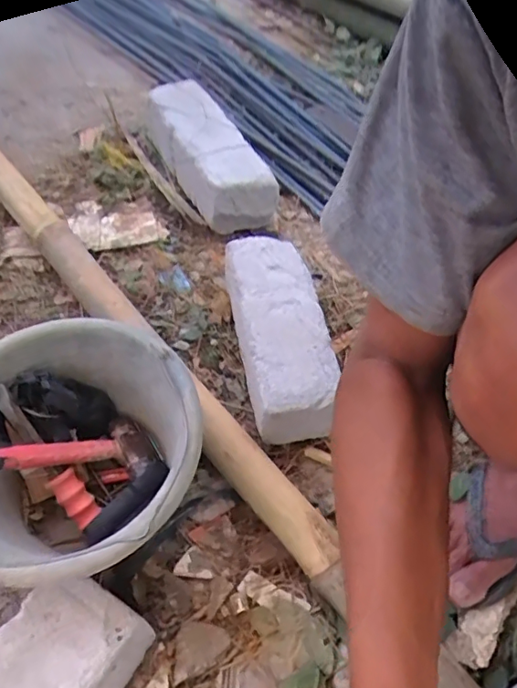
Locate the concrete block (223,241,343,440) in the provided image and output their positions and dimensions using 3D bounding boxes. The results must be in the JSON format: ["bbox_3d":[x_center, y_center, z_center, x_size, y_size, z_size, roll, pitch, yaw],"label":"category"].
[{"bbox_3d":[0.030,-0.008,0.697,0.106,0.098,0.260,-7,51,-6],"label":"concrete block"}]

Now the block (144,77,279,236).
[{"bbox_3d":[-0.082,-0.304,0.873,0.101,0.110,0.324,-22,54,-17],"label":"block"}]

